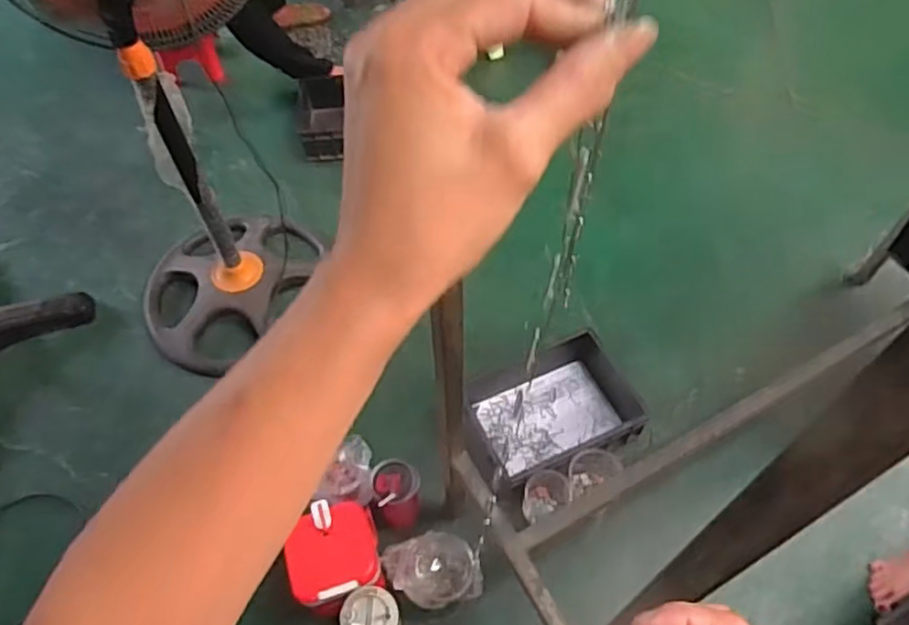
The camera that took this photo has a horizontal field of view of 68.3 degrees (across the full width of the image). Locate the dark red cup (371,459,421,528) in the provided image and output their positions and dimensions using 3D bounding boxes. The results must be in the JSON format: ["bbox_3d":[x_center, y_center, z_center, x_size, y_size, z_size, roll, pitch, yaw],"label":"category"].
[{"bbox_3d":[-0.106,0.352,1.306,0.085,0.149,0.084,-1,57,1],"label":"dark red cup"}]

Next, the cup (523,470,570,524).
[{"bbox_3d":[0.185,0.370,1.344,0.087,0.111,0.082,-1,57,1],"label":"cup"}]

